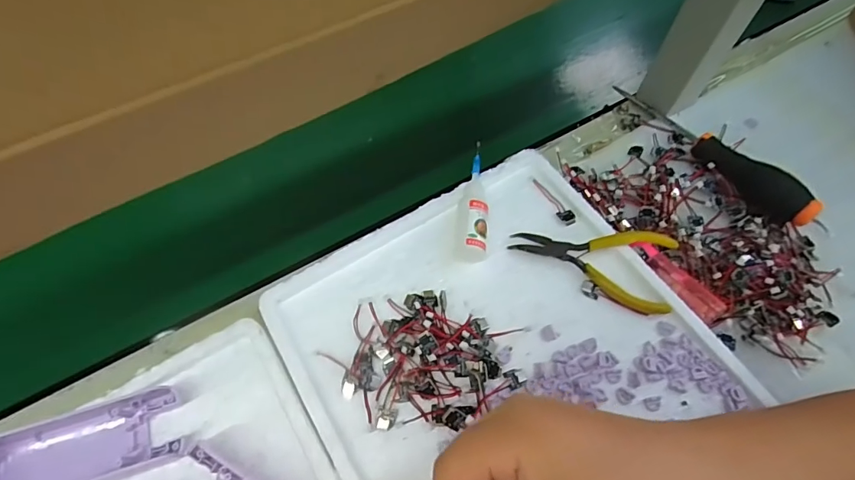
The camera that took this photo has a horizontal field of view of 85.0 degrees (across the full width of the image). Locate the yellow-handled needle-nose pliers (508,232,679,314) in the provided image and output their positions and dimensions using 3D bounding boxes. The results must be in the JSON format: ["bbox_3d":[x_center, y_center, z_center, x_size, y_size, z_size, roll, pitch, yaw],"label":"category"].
[{"bbox_3d":[0.121,0.012,0.344,0.114,0.021,0.057,18,62,9],"label":"yellow-handled needle-nose pliers"}]

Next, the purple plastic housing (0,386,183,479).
[{"bbox_3d":[-0.207,0.125,0.281,0.107,0.032,0.047,-19,62,-11],"label":"purple plastic housing"}]

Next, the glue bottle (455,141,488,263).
[{"bbox_3d":[0.036,-0.032,0.365,0.023,0.024,0.099,5,61,2],"label":"glue bottle"}]

